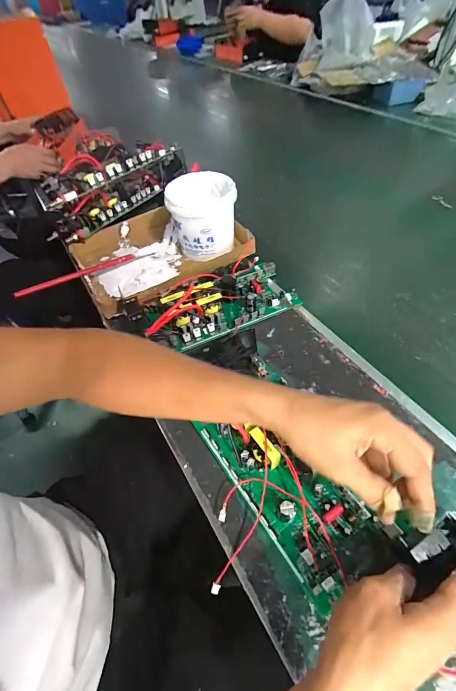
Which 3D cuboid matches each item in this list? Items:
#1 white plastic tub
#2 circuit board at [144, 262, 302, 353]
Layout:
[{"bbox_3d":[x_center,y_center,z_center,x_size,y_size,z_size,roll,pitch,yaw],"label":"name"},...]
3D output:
[{"bbox_3d":[-0.046,-0.240,0.598,0.122,0.106,0.105,-10,51,-2],"label":"white plastic tub"},{"bbox_3d":[-0.018,-0.083,0.527,0.252,0.053,0.134,-22,53,-12],"label":"circuit board"}]

